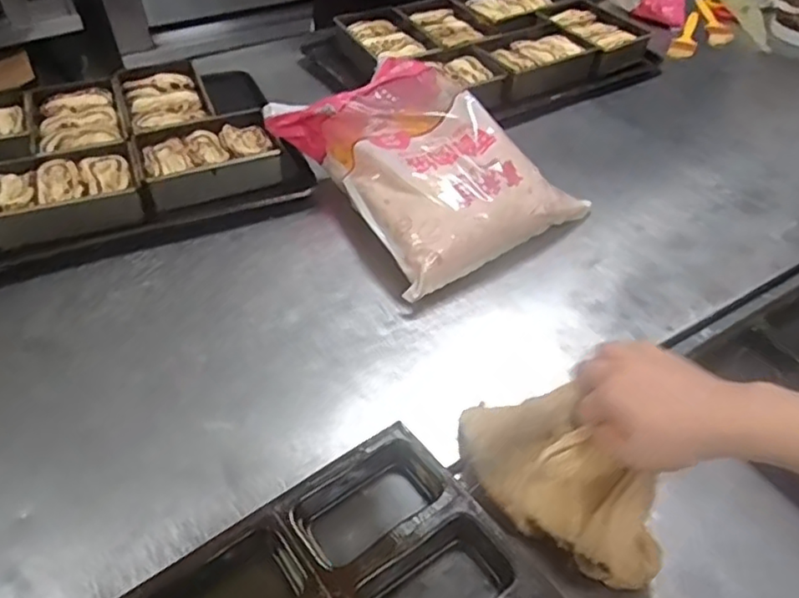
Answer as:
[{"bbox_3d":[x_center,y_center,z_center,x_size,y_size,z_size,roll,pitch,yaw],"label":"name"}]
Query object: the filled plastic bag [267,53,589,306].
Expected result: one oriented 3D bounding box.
[{"bbox_3d":[0.035,-0.203,0.866,0.295,0.124,0.343,-27,52,-24],"label":"filled plastic bag"}]

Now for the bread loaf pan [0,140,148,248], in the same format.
[{"bbox_3d":[-0.455,-0.142,0.854,0.193,0.066,0.127,-16,48,-16],"label":"bread loaf pan"}]

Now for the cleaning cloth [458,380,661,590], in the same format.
[{"bbox_3d":[0.130,0.146,0.531,0.070,0.133,0.200,-31,54,-28],"label":"cleaning cloth"}]

